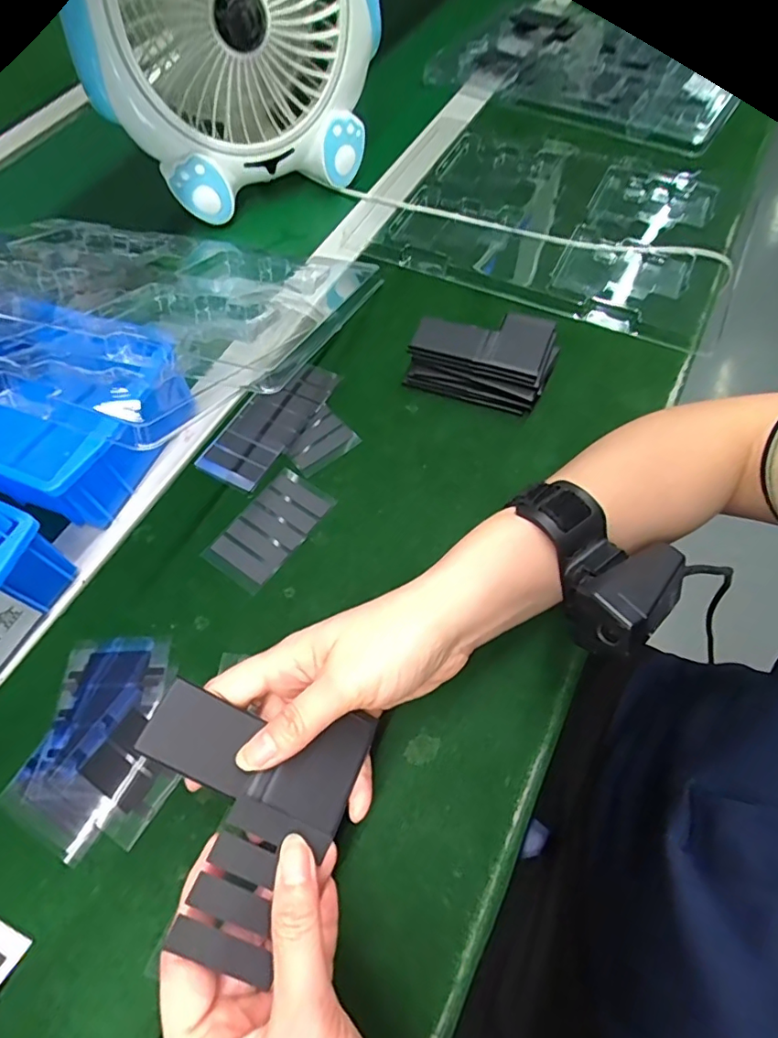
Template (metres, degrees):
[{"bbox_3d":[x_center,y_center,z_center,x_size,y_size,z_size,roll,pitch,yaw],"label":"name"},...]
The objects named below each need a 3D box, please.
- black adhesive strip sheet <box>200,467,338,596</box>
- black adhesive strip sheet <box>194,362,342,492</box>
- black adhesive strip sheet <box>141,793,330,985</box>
[{"bbox_3d":[-0.080,0.005,0.363,0.049,0.004,0.085,32,67,18],"label":"black adhesive strip sheet"},{"bbox_3d":[-0.089,-0.078,0.408,0.051,0.004,0.125,27,66,16],"label":"black adhesive strip sheet"},{"bbox_3d":[-0.058,0.153,0.218,0.043,0.004,0.062,34,60,-9],"label":"black adhesive strip sheet"}]

